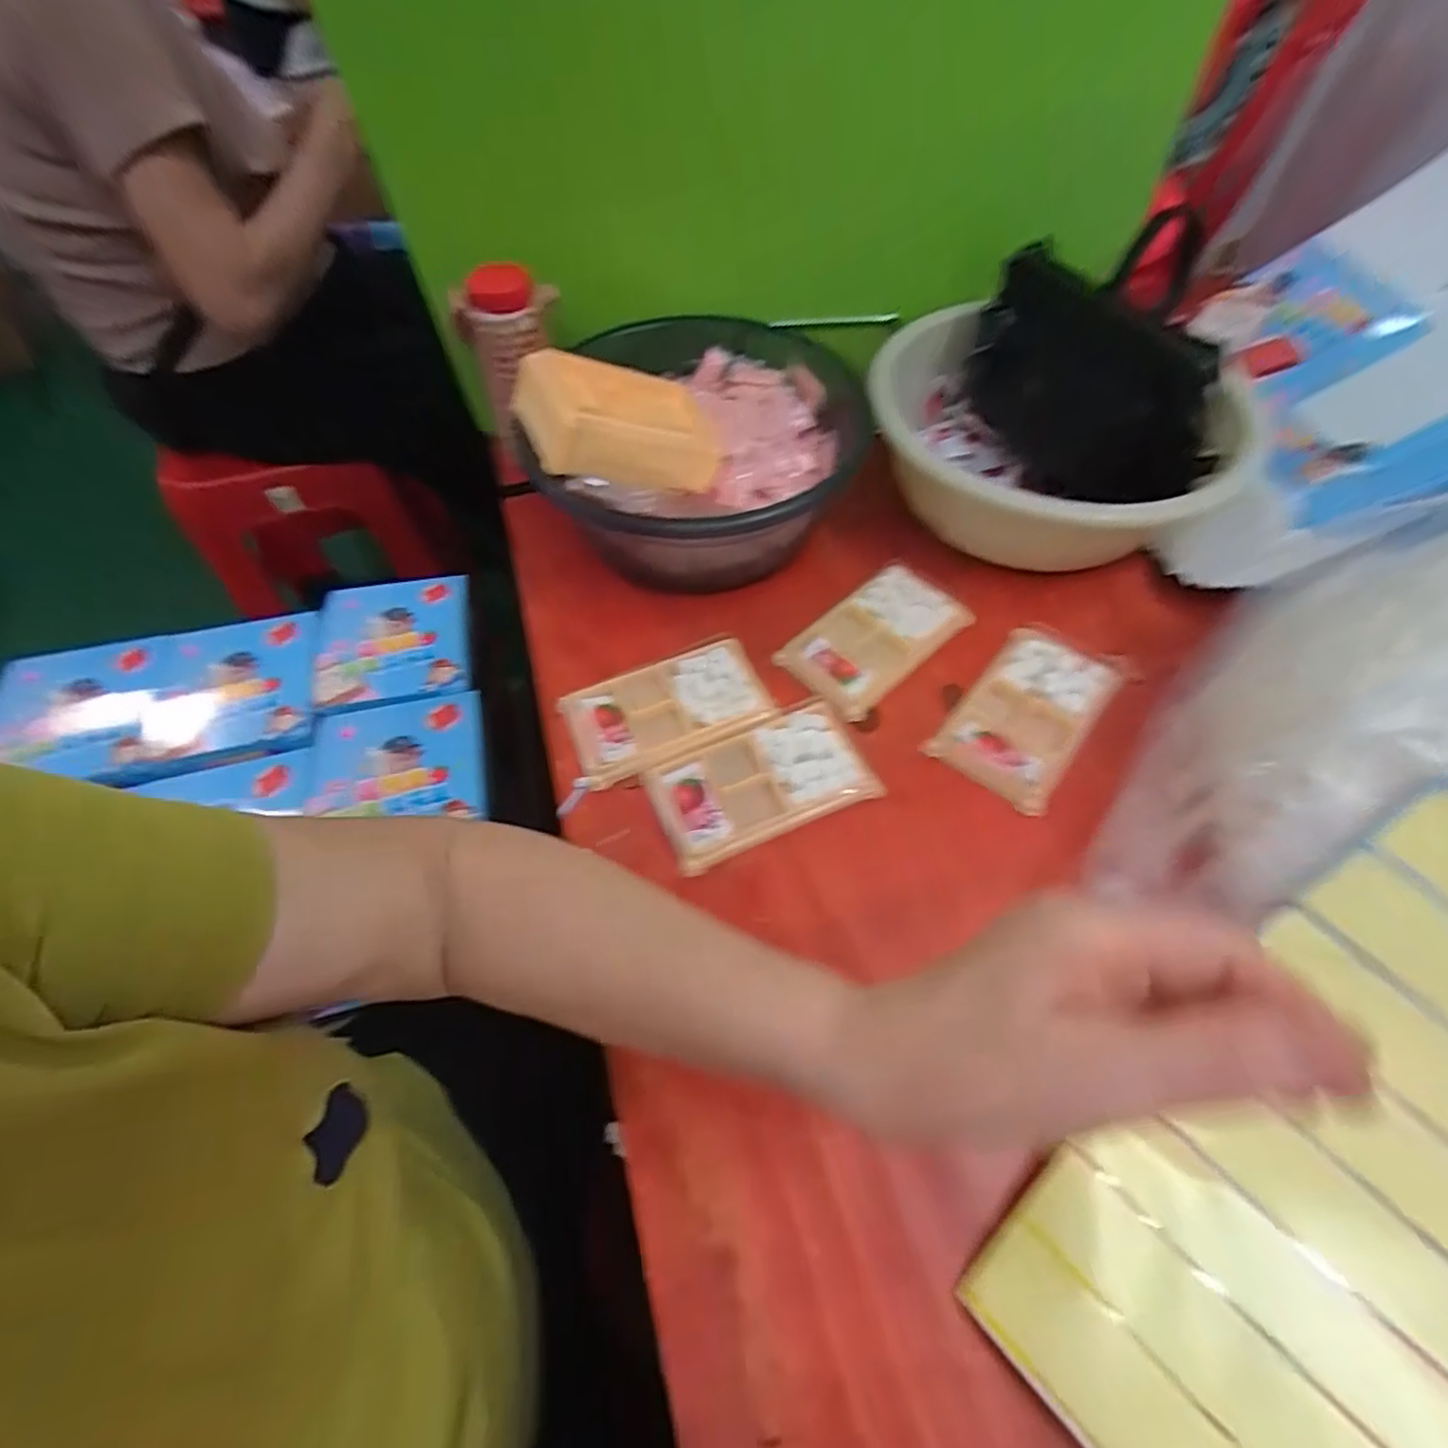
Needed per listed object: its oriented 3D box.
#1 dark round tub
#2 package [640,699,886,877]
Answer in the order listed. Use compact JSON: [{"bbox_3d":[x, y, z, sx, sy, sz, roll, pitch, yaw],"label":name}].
[{"bbox_3d":[-0.012,-0.222,0.542,0.229,0.107,0.269,3,58,4],"label":"dark round tub"},{"bbox_3d":[0.024,0.037,0.440,0.138,0.011,0.076,-21,60,-11],"label":"package"}]

